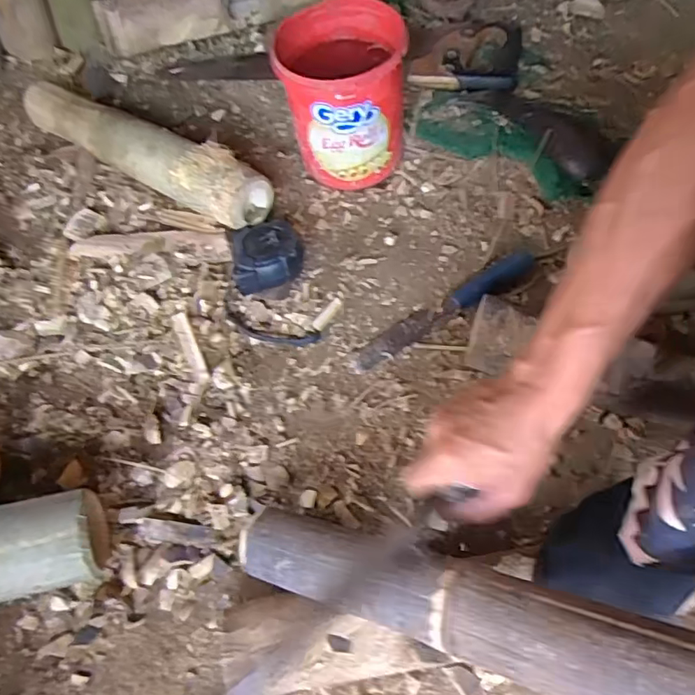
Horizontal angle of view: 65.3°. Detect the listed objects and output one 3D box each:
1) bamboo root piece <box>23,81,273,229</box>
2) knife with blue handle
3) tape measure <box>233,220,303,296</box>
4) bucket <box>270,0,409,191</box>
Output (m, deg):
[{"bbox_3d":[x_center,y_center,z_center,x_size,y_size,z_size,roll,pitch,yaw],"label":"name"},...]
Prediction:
[{"bbox_3d":[-0.257,-0.243,0.680,0.361,0.073,0.066,28,68,16],"label":"bamboo root piece"},{"bbox_3d":[0.107,-0.046,0.585,0.233,0.025,0.031,-29,66,-11],"label":"knife with blue handle"},{"bbox_3d":[-0.092,-0.107,0.617,0.080,0.046,0.088,-12,64,-3],"label":"tape measure"},{"bbox_3d":[-0.005,-0.290,0.640,0.133,0.165,0.136,-1,63,2],"label":"bucket"}]

